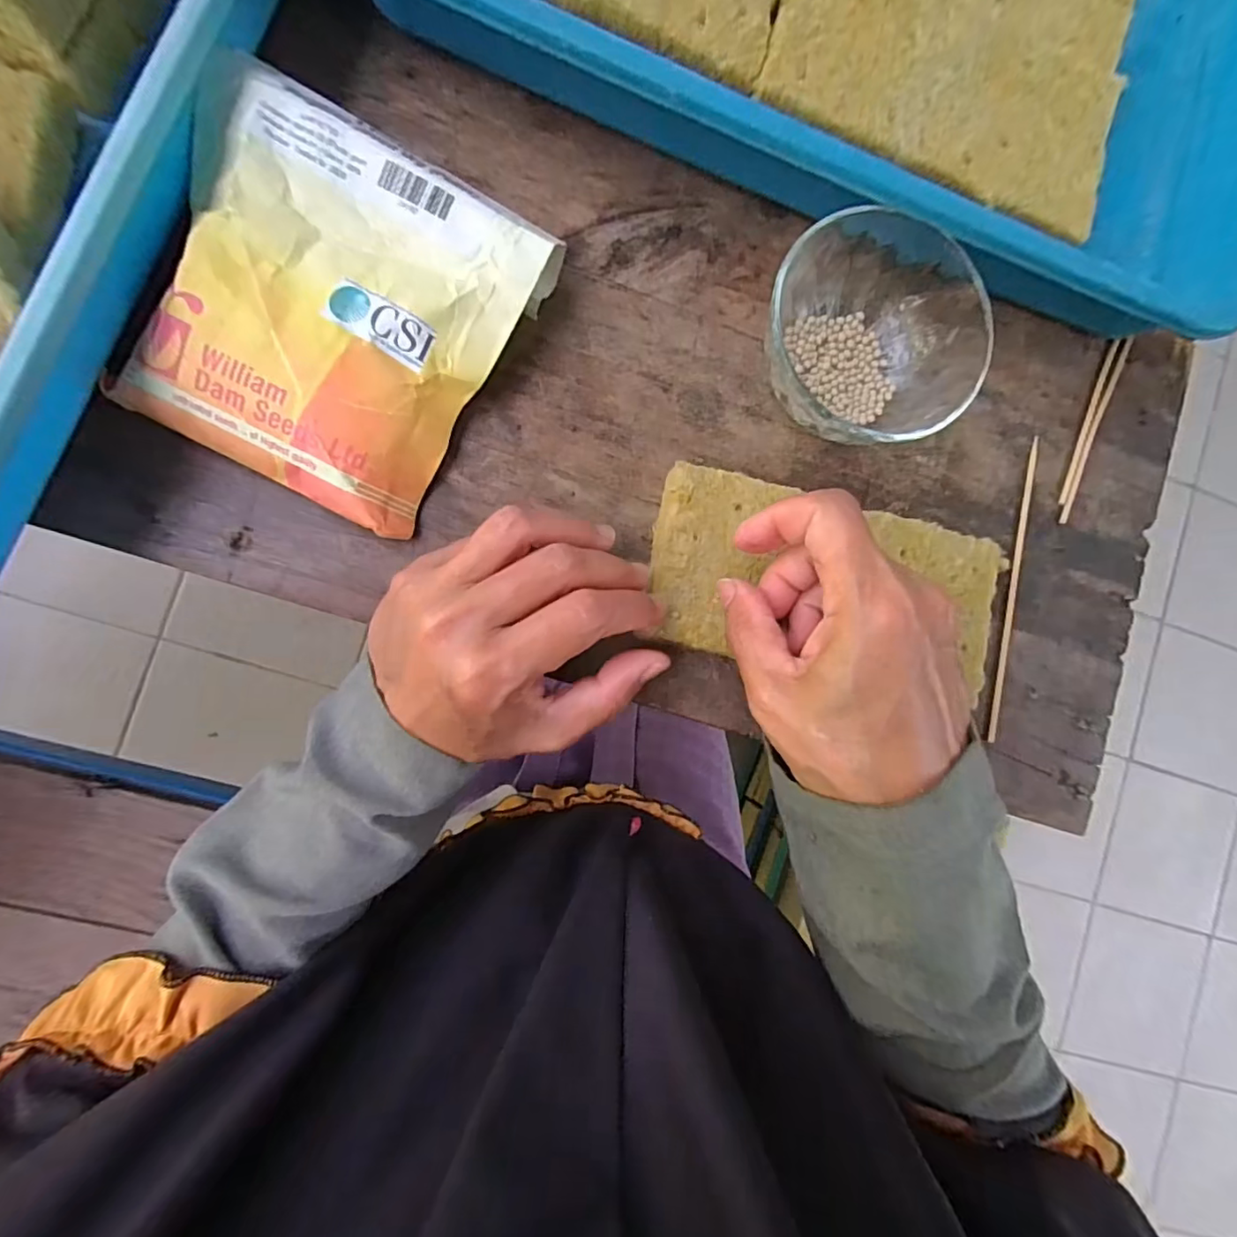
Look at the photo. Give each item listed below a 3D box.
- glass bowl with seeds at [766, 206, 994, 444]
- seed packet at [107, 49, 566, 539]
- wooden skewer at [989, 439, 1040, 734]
[{"bbox_3d":[0.107,-0.121,0.237,0.093,0.040,0.081,23,86,-6],"label":"glass bowl with seeds"},{"bbox_3d":[-0.111,-0.116,0.210,0.128,0.029,0.129,28,86,-5],"label":"seed packet"},{"bbox_3d":[0.191,-0.014,0.269,0.006,0.004,0.145,12,87,-6],"label":"wooden skewer"}]

